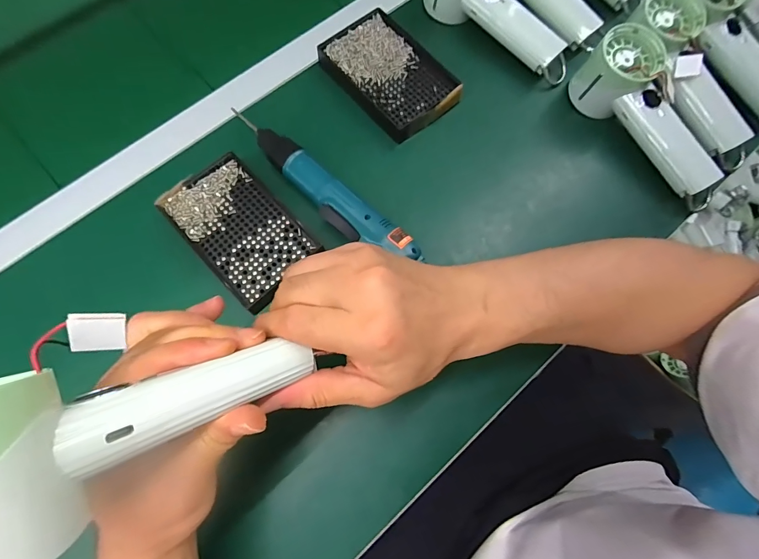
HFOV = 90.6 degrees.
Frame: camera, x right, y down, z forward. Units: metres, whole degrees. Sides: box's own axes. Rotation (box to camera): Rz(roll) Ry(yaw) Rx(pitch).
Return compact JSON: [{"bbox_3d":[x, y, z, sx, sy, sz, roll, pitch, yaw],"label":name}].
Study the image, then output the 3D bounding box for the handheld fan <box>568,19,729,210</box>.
[{"bbox_3d":[0.268,-0.159,0.378,0.065,0.059,0.178,-32,88,-10],"label":"handheld fan"}]

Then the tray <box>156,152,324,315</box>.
[{"bbox_3d":[-0.129,-0.049,0.350,0.086,0.019,0.137,-42,79,-12],"label":"tray"}]

